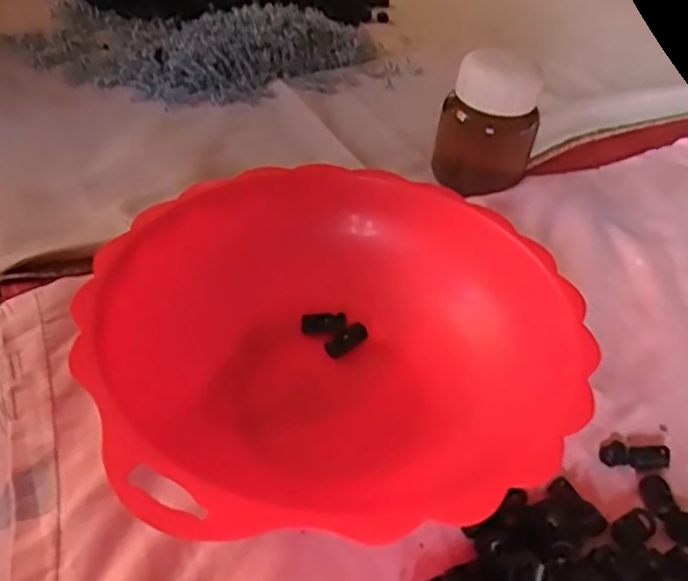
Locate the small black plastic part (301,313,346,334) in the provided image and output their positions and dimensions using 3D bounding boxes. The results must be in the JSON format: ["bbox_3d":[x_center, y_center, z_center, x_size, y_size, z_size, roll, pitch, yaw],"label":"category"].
[{"bbox_3d":[-0.012,0.021,0.416,0.027,0.008,0.012,-4,42,-12],"label":"small black plastic part"}]

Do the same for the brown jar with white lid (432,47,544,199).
[{"bbox_3d":[0.114,-0.136,0.531,0.061,0.105,0.059,4,41,-4],"label":"brown jar with white lid"}]

